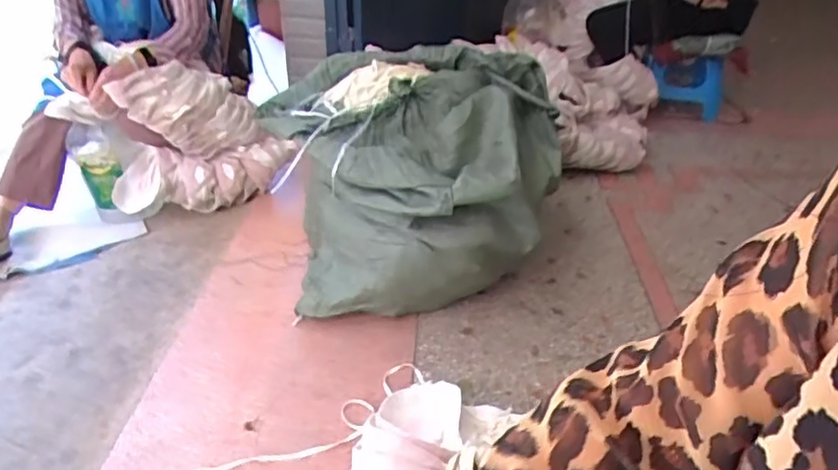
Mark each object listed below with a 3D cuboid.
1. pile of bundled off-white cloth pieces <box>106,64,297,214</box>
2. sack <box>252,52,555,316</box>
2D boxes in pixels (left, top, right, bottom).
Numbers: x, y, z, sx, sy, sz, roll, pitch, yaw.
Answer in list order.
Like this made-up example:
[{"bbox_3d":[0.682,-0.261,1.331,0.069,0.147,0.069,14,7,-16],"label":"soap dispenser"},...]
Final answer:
[{"bbox_3d":[-0.579,-0.235,1.593,0.439,0.425,0.166,-5,34,-12],"label":"pile of bundled off-white cloth pieces"},{"bbox_3d":[0.002,-0.128,1.364,0.633,0.420,0.473,-3,34,-9],"label":"sack"}]

